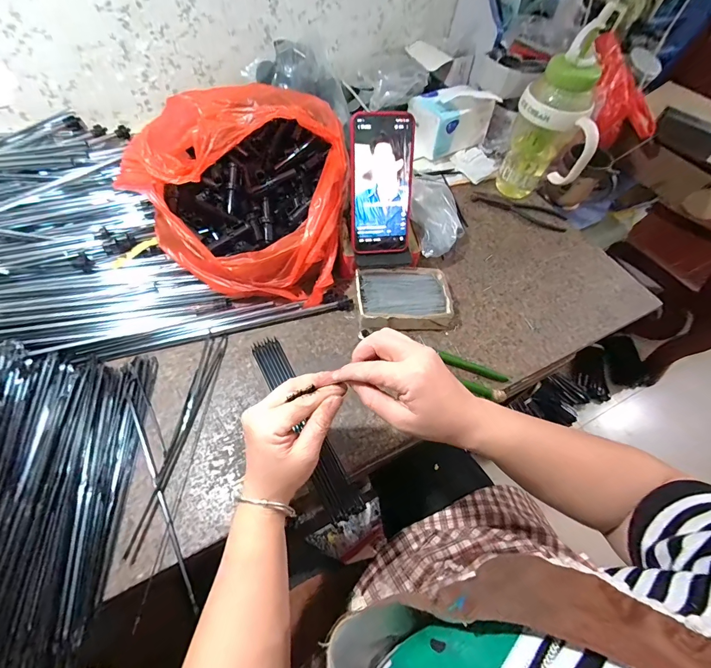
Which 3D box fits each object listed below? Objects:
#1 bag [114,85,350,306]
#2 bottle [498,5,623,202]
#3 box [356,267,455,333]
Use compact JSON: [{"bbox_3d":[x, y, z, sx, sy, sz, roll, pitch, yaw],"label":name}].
[{"bbox_3d":[-0.135,-0.195,0.471,0.238,0.169,0.249,8,57,3],"label":"bag"},{"bbox_3d":[0.321,-0.331,0.563,0.127,0.256,0.099,24,59,12],"label":"bottle"},{"bbox_3d":[0.069,-0.045,0.491,0.134,0.042,0.093,-8,58,-8],"label":"box"}]

